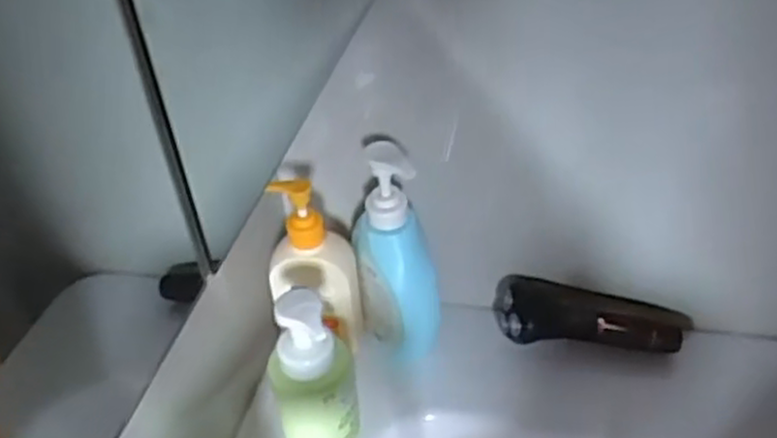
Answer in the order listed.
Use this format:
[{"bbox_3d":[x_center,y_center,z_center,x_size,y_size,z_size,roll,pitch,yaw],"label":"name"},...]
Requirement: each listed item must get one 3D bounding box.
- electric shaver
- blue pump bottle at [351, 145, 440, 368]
[{"bbox_3d":[0.192,0.094,0.717,0.178,0.056,0.067,0,39,5],"label":"electric shaver"},{"bbox_3d":[0.009,0.048,0.665,0.070,0.219,0.072,-7,39,-2],"label":"blue pump bottle"}]

